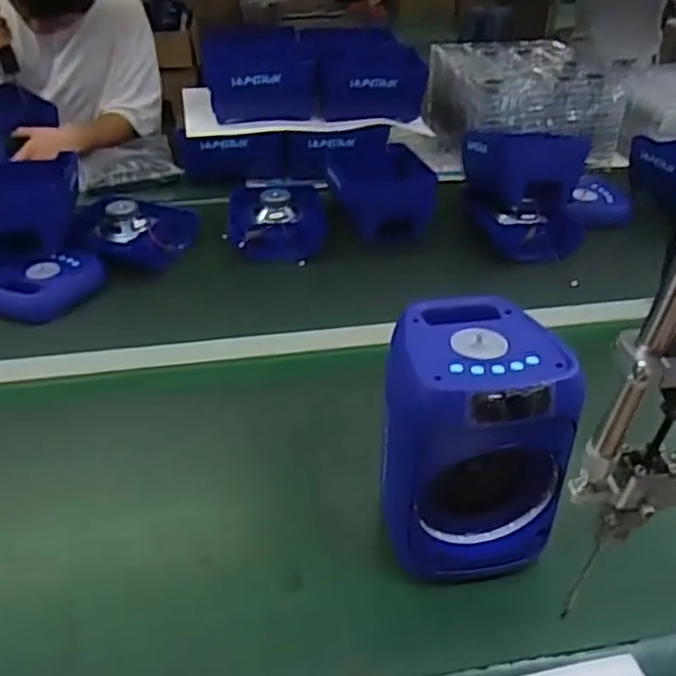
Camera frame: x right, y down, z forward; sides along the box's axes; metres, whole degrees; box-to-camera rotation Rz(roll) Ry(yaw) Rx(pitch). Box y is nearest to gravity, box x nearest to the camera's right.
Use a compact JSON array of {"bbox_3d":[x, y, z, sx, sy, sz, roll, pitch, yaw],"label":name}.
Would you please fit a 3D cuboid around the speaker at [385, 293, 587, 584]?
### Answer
[{"bbox_3d":[0.125,0.094,0.680,0.150,0.221,0.177,-4,36,-5],"label":"speaker"}]

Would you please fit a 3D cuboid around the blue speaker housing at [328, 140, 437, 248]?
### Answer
[{"bbox_3d":[0.079,-0.294,1.337,0.195,0.128,0.229,-9,37,-13],"label":"blue speaker housing"}]

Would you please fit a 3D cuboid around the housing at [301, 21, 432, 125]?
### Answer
[{"bbox_3d":[0.054,-0.629,1.570,0.253,0.140,0.366,-6,36,-8],"label":"housing"}]

